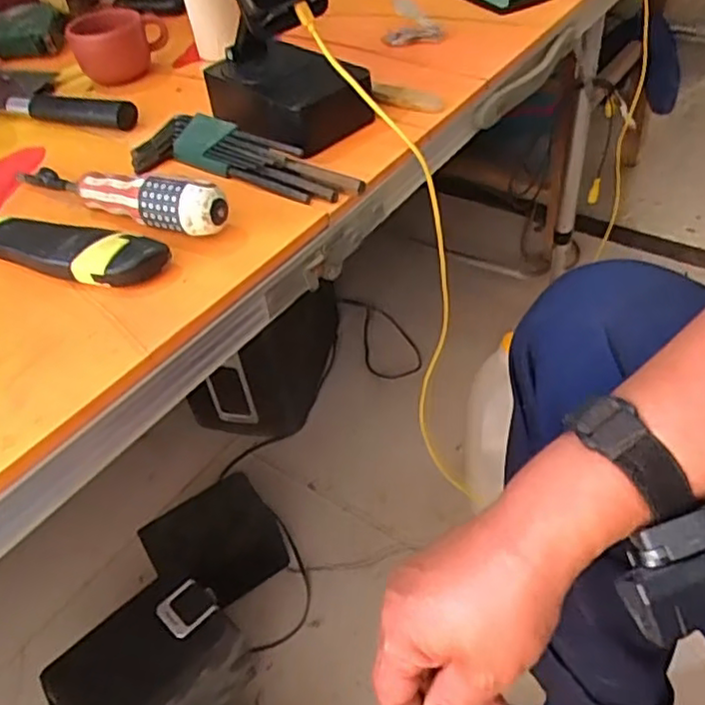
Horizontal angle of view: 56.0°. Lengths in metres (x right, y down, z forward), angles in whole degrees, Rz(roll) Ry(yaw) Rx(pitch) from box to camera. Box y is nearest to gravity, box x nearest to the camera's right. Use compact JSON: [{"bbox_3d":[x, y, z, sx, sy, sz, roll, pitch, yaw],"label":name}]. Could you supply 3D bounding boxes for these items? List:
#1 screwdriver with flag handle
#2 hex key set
[{"bbox_3d":[-0.155,-0.105,0.430,0.176,0.038,0.028,21,51,26],"label":"screwdriver with flag handle"},{"bbox_3d":[-0.077,-0.132,0.457,0.175,0.025,0.046,21,51,26],"label":"hex key set"}]

